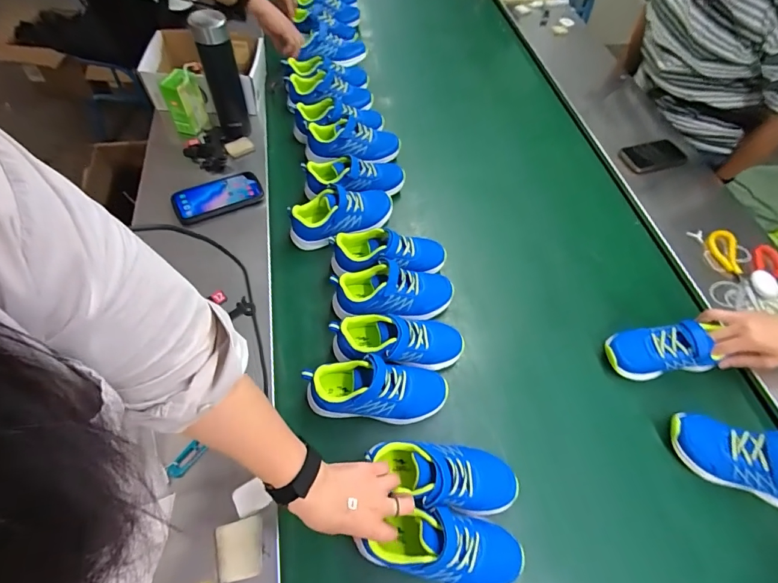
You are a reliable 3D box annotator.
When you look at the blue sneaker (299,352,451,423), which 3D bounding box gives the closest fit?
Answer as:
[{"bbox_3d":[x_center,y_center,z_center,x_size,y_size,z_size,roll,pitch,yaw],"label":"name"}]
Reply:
[{"bbox_3d":[-0.018,0.141,0.566,0.211,0.074,0.079,3,53,-2],"label":"blue sneaker"}]

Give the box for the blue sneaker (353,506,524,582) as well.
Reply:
[{"bbox_3d":[0.067,0.308,0.472,0.186,0.080,0.076,13,54,6],"label":"blue sneaker"}]

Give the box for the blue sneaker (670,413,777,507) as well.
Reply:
[{"bbox_3d":[0.503,0.239,0.557,0.185,0.091,0.073,22,55,12],"label":"blue sneaker"}]

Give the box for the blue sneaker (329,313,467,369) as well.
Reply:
[{"bbox_3d":[0.015,0.077,0.614,0.206,0.076,0.083,-5,54,-8],"label":"blue sneaker"}]

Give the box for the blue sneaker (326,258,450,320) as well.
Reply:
[{"bbox_3d":[0.008,0.001,0.660,0.205,0.074,0.080,-4,54,-7],"label":"blue sneaker"}]

